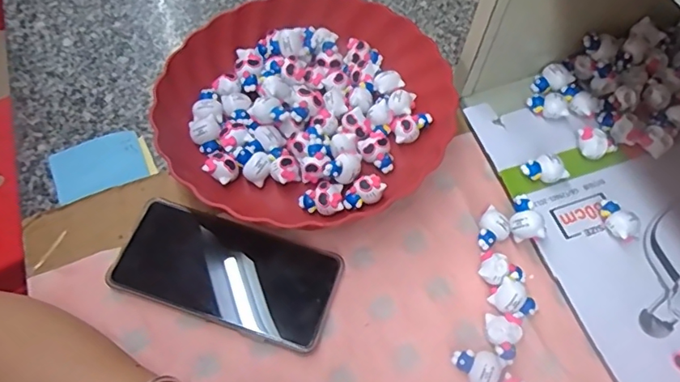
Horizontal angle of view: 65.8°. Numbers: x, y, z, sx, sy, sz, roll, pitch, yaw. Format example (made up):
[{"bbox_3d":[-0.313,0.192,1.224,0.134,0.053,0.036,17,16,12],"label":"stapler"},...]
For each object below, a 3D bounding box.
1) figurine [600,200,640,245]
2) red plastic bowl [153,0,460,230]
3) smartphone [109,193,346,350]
[{"bbox_3d":[0.219,0.026,0.416,0.036,0.023,0.023,41,70,19],"label":"figurine"},{"bbox_3d":[-0.034,-0.077,0.463,0.236,0.059,0.231,0,63,1],"label":"red plastic bowl"},{"bbox_3d":[-0.087,0.060,0.400,0.165,0.014,0.078,15,64,8],"label":"smartphone"}]

